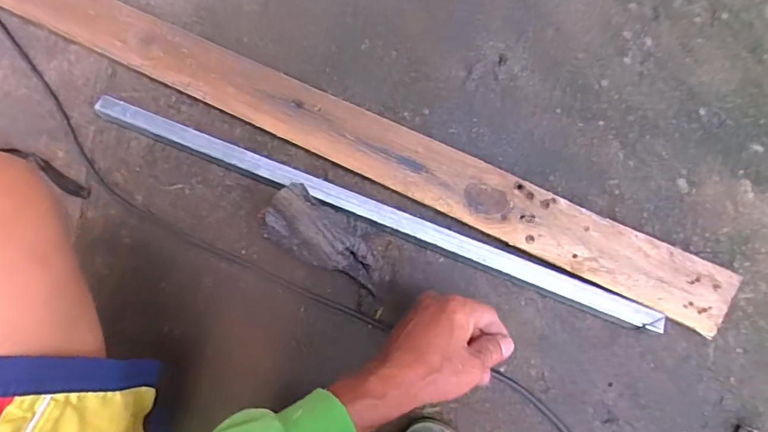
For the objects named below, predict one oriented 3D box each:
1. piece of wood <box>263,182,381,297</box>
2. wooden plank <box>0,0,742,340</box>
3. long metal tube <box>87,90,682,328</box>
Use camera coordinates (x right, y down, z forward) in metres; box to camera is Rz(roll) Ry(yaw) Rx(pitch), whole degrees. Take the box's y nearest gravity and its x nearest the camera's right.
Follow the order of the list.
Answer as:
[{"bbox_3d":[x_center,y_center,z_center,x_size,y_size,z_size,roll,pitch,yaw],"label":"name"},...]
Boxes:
[{"bbox_3d":[-0.053,0.025,0.453,0.126,0.061,0.061,35,90,7],"label":"piece of wood"},{"bbox_3d":[-0.077,-0.101,0.485,0.860,0.018,0.061,25,88,7],"label":"wooden plank"},{"bbox_3d":[-0.024,-0.009,0.468,0.591,0.023,0.022,21,88,7],"label":"long metal tube"}]

